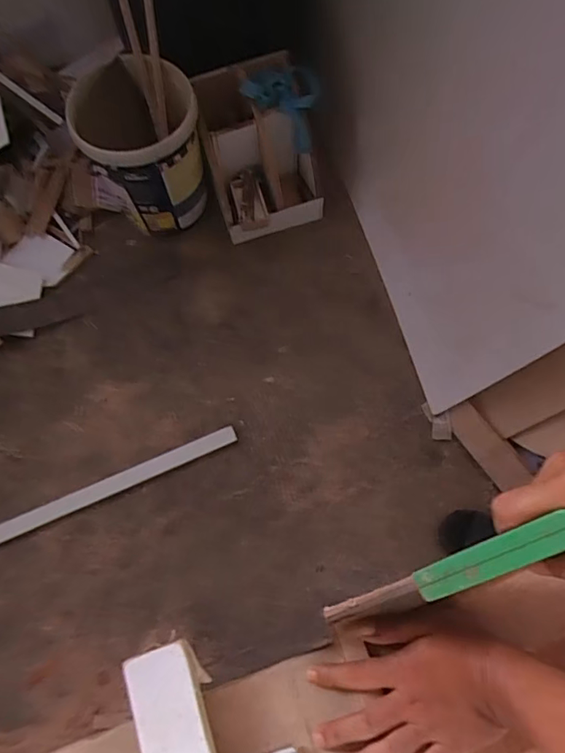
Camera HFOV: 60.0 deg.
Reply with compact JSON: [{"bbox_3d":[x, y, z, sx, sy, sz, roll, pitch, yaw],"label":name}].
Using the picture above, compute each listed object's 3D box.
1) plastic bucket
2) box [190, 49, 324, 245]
[{"bbox_3d":[-0.363,-0.612,1.318,0.297,0.325,0.283,-5,71,-1],"label":"plastic bucket"},{"bbox_3d":[-0.039,-0.603,1.338,0.321,0.427,0.134,-15,39,-1],"label":"box"}]

